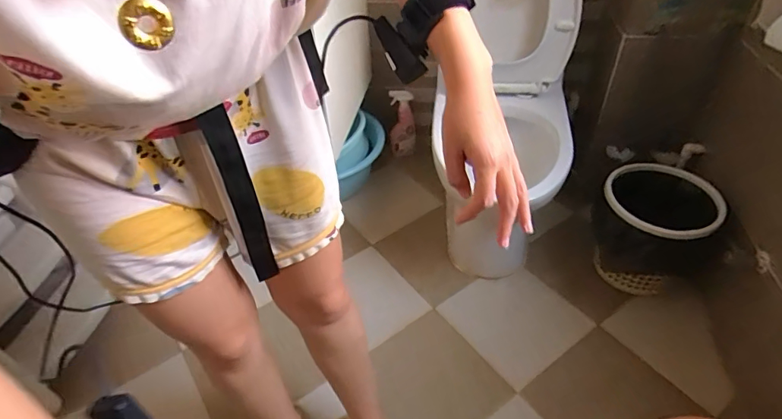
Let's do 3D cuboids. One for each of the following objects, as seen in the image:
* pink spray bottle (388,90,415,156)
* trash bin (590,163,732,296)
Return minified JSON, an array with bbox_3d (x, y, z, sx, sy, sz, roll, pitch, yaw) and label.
[{"bbox_3d":[0.041,-0.310,1.653,0.093,0.228,0.054,2,41,5],"label":"pink spray bottle"},{"bbox_3d":[0.669,0.062,1.185,0.271,0.271,0.247,13,43,17],"label":"trash bin"}]

